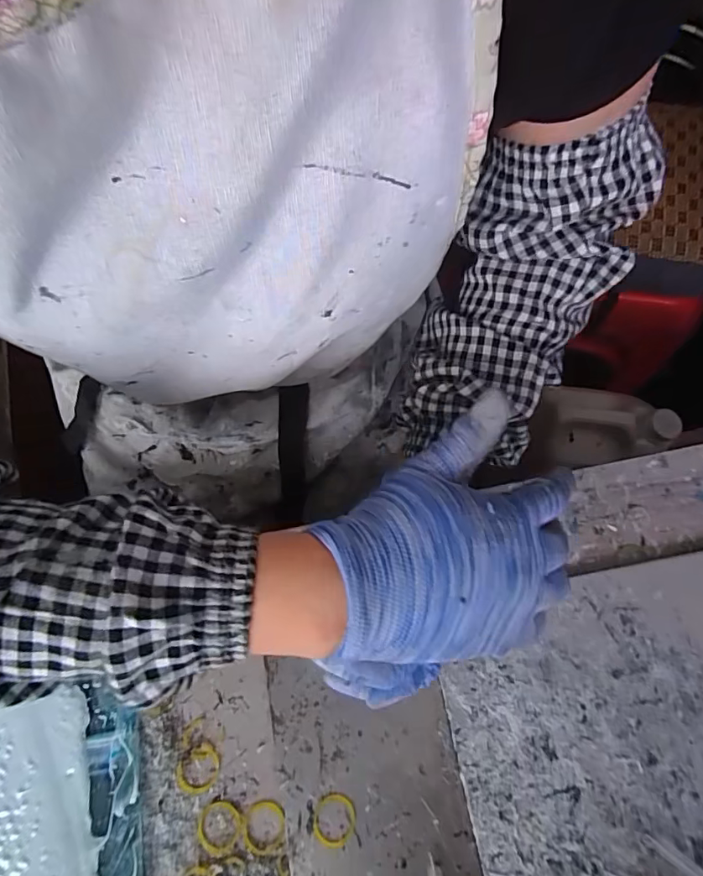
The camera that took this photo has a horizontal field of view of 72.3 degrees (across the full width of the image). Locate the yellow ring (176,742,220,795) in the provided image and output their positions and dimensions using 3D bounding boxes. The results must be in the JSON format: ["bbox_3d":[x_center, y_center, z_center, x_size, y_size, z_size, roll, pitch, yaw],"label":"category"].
[{"bbox_3d":[-0.107,0.231,0.334,0.031,0.004,0.027,-34,76,-10],"label":"yellow ring"}]

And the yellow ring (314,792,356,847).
[{"bbox_3d":[-0.011,0.256,0.321,0.028,0.004,0.031,0,73,0],"label":"yellow ring"}]

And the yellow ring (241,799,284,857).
[{"bbox_3d":[-0.060,0.265,0.327,0.030,0.004,0.031,0,73,0],"label":"yellow ring"}]

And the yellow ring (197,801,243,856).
[{"bbox_3d":[-0.090,0.264,0.325,0.030,0.004,0.031,0,73,0],"label":"yellow ring"}]

